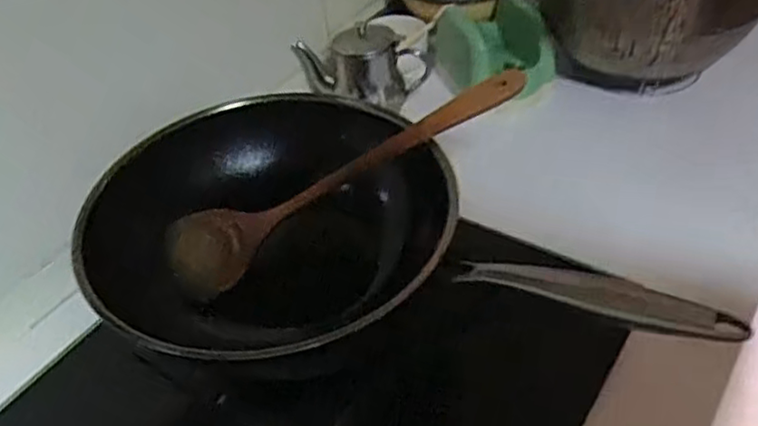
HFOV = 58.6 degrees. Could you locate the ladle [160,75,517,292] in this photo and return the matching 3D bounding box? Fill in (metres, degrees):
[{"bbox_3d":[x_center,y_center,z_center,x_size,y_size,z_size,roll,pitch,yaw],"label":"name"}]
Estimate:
[{"bbox_3d":[-0.031,-0.038,0.621,0.359,0.033,0.078,-29,44,4],"label":"ladle"}]

